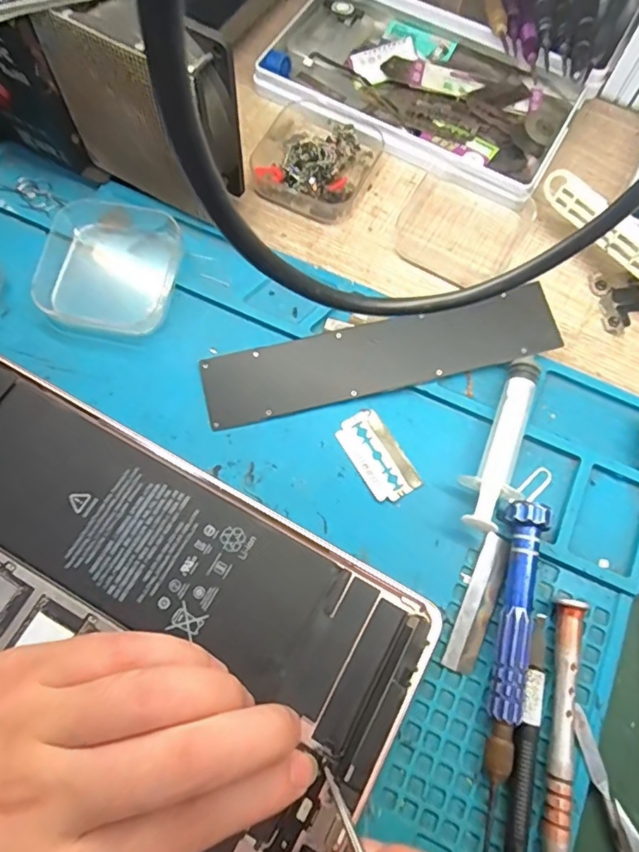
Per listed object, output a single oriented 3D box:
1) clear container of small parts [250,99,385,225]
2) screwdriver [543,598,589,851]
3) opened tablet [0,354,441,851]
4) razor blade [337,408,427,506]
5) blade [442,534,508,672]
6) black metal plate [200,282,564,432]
[{"bbox_3d":[-0.002,-0.149,0.288,0.061,0.018,0.062,28,74,9],"label":"clear container of small parts"},{"bbox_3d":[0.091,0.121,0.195,0.012,0.010,0.108,11,72,4],"label":"screwdriver"},{"bbox_3d":[-0.097,0.088,0.204,0.246,0.012,0.173,29,74,9],"label":"opened tablet"},{"bbox_3d":[0.026,0.013,0.236,0.022,0.004,0.043,-29,74,-9],"label":"razor blade"},{"bbox_3d":[0.067,0.073,0.215,0.013,0.004,0.057,25,73,8],"label":"blade"},{"bbox_3d":[0.028,-0.034,0.247,0.164,0.005,0.033,-14,80,0],"label":"black metal plate"}]

